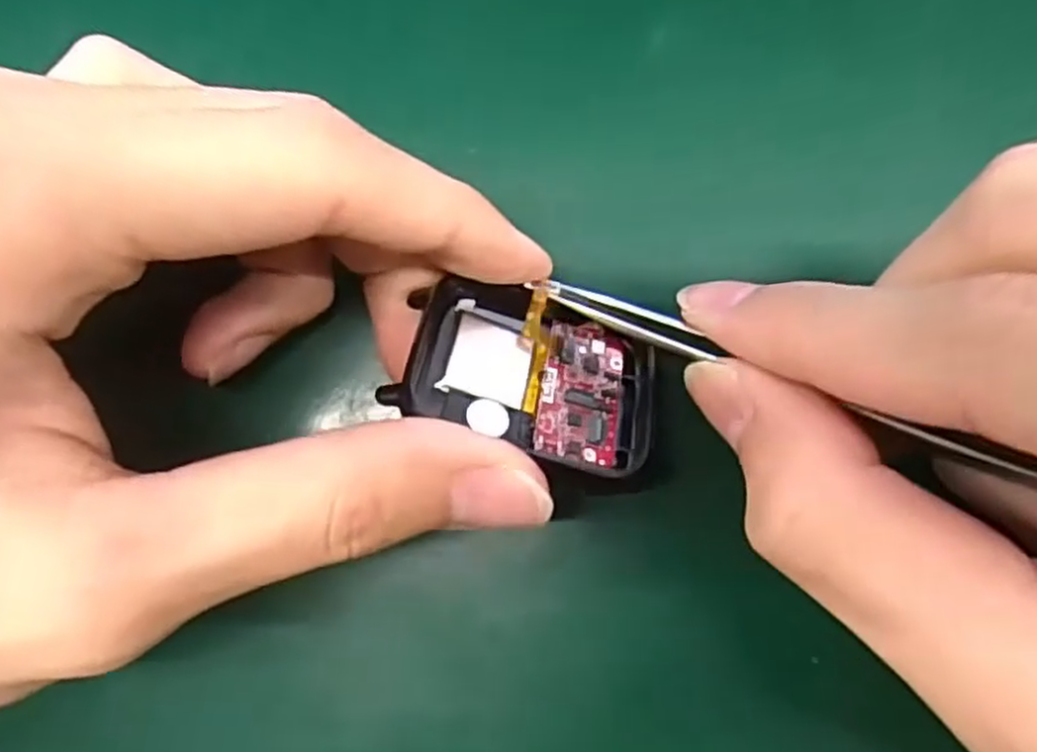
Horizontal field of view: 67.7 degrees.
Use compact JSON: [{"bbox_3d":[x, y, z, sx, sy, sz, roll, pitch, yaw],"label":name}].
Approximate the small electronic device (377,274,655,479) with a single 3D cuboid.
[{"bbox_3d":[0.003,0.000,0.139,0.045,0.012,0.033,20,51,-7],"label":"small electronic device"}]

